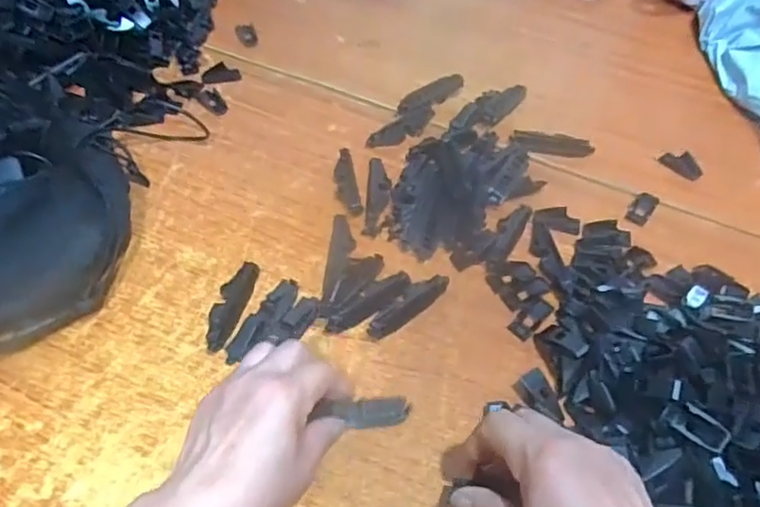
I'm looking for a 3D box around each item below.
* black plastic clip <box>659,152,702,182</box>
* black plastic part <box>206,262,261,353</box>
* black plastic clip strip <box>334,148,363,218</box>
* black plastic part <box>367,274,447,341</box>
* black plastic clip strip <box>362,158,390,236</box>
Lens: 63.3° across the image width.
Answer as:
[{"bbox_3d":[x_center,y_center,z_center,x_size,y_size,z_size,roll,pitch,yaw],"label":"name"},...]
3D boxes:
[{"bbox_3d":[0.299,-0.089,0.608,0.019,0.012,0.040,-30,58,-25],"label":"black plastic clip"},{"bbox_3d":[-0.115,0.040,0.476,0.022,0.015,0.076,12,51,6],"label":"black plastic part"},{"bbox_3d":[-0.031,-0.067,0.570,0.020,0.008,0.080,-7,51,-9],"label":"black plastic clip strip"},{"bbox_3d":[0.023,0.040,0.484,0.079,0.005,0.019,-32,78,-27],"label":"black plastic part"},{"bbox_3d":[-0.002,-0.052,0.563,0.021,0.005,0.093,5,51,0],"label":"black plastic clip strip"}]

